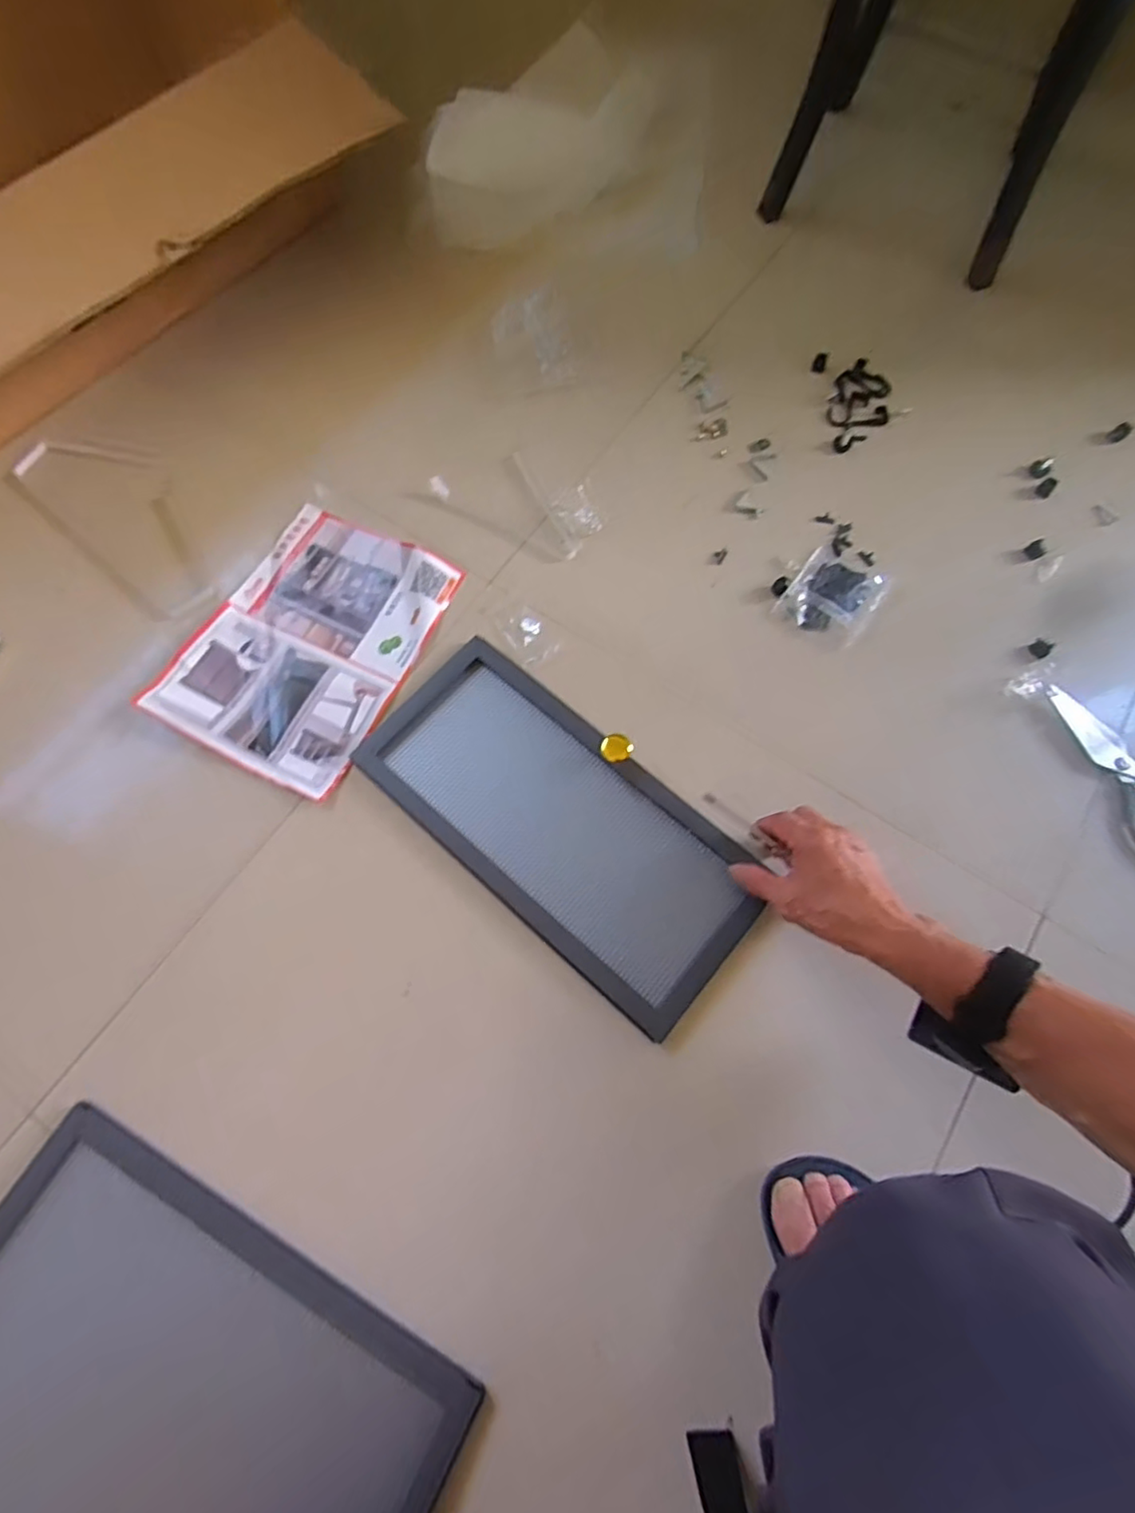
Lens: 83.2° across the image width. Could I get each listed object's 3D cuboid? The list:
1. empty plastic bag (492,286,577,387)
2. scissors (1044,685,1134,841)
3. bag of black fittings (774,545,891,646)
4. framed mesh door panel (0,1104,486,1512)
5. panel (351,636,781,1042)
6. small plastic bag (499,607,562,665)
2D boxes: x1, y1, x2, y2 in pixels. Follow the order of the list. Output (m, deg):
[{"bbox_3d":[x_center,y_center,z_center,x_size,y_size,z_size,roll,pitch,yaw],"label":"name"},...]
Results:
[{"bbox_3d":[-0.038,-0.490,0.755,0.084,0.027,0.142,-15,71,-6],"label":"empty plastic bag"},{"bbox_3d":[0.516,0.021,0.583,0.086,0.014,0.205,-36,78,-2],"label":"scissors"},{"bbox_3d":[0.273,-0.167,0.653,0.081,0.012,0.094,34,73,11],"label":"bag of black fittings"},{"bbox_3d":[-0.285,0.470,0.413,0.361,0.029,0.293,27,72,9],"label":"framed mesh door panel"},{"bbox_3d":[-0.007,0.051,0.566,0.361,0.024,0.170,41,75,15],"label":"panel"},{"bbox_3d":[-0.040,-0.123,0.643,0.043,0.006,0.067,-33,74,-12],"label":"small plastic bag"}]

